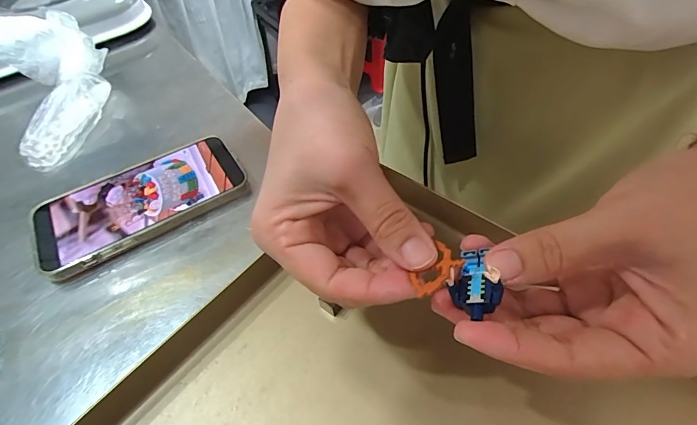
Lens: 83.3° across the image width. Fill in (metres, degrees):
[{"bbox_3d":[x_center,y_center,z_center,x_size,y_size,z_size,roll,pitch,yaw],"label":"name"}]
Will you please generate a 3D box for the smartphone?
[{"bbox_3d":[-0.169,-0.011,0.322,0.158,0.019,0.080,-29,54,-18],"label":"smartphone"}]

